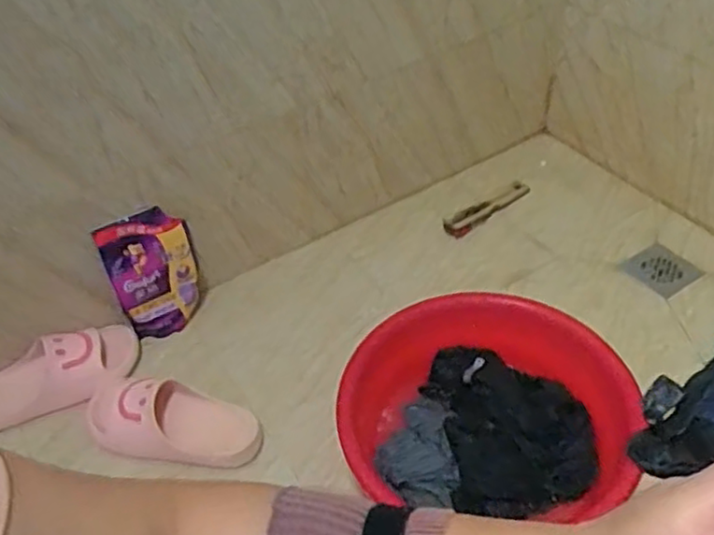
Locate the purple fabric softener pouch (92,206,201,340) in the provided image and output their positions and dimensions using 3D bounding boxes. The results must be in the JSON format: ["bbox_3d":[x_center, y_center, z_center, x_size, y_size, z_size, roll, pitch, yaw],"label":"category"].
[{"bbox_3d":[-0.320,0.004,1.083,0.139,0.206,0.058,-24,34,-19],"label":"purple fabric softener pouch"}]

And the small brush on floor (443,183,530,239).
[{"bbox_3d":[0.255,-0.116,1.300,0.218,0.014,0.043,-30,50,-24],"label":"small brush on floor"}]

